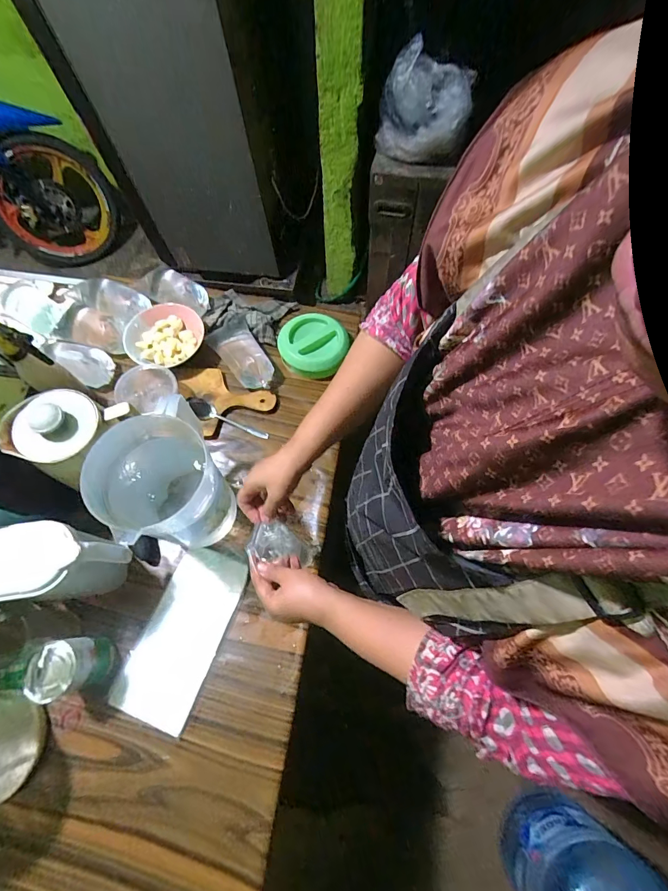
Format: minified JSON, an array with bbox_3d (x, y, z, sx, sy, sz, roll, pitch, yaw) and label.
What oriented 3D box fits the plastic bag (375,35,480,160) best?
[{"bbox_3d":[0.226,-0.863,0.964,0.224,0.224,0.119,19,70,9],"label":"plastic bag"}]

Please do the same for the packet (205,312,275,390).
[{"bbox_3d":[-0.198,-0.204,0.824,0.091,0.046,0.187,-33,72,-11],"label":"packet"}]

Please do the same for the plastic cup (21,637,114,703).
[{"bbox_3d":[-0.392,0.332,0.580,0.075,0.100,0.076,0,69,1],"label":"plastic cup"}]

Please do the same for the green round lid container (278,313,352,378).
[{"bbox_3d":[-0.051,-0.226,0.851,0.138,0.041,0.144,0,69,1],"label":"green round lid container"}]

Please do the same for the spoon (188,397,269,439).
[{"bbox_3d":[-0.216,-0.052,0.778,0.171,0.032,0.032,24,70,-8],"label":"spoon"}]

